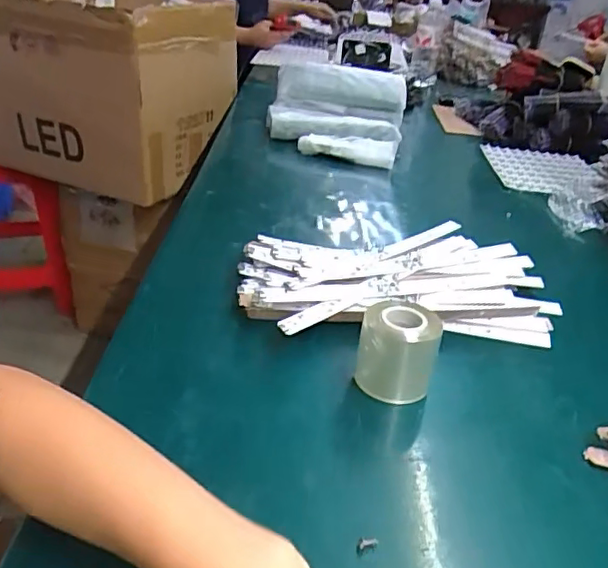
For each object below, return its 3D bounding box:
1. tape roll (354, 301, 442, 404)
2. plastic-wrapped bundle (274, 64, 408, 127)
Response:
[{"bbox_3d":[0.075,0.059,0.488,0.060,0.072,0.060,4,29,-2],"label":"tape roll"},{"bbox_3d":[0.076,-0.385,1.176,0.253,0.073,0.109,10,29,8],"label":"plastic-wrapped bundle"}]

